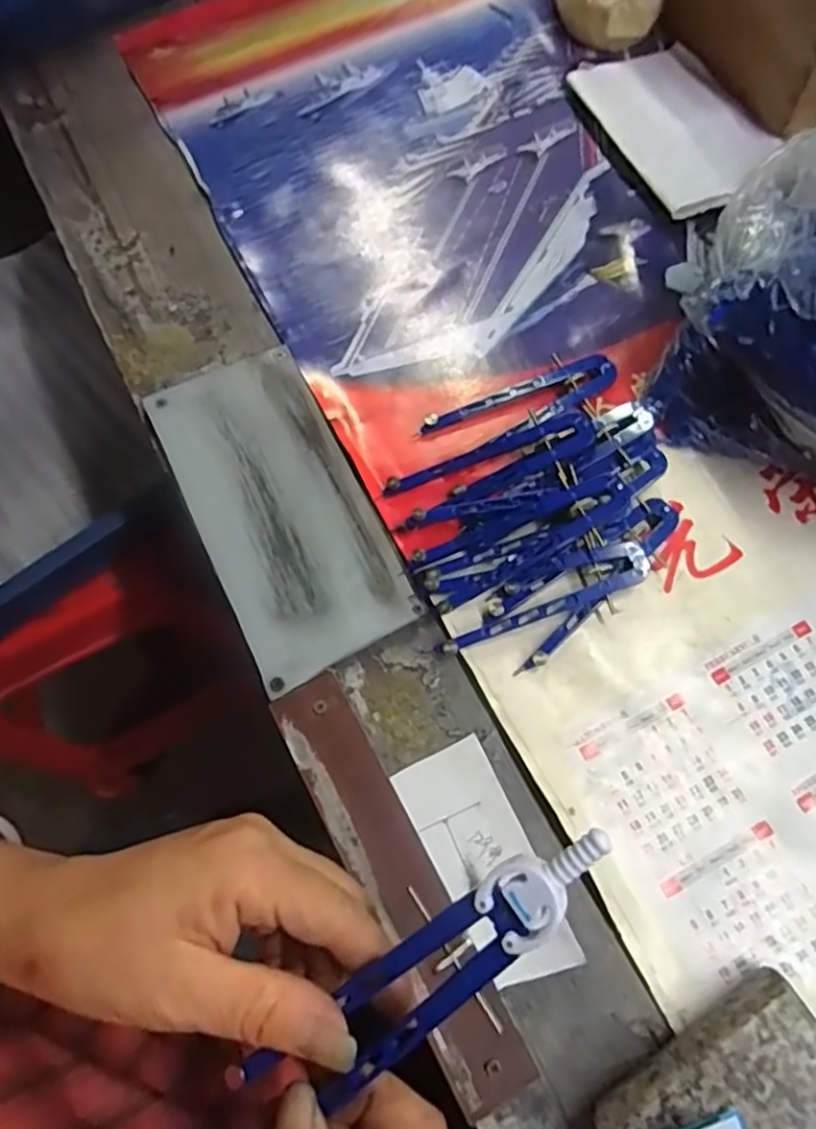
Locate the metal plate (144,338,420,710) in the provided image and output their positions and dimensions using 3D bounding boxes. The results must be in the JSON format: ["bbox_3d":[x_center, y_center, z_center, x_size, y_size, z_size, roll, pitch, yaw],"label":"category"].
[{"bbox_3d":[-0.075,-0.036,0.393,0.091,0.008,0.197,-25,71,-10],"label":"metal plate"}]

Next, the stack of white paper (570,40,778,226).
[{"bbox_3d":[0.192,-0.308,0.487,0.104,0.019,0.156,-22,71,-5],"label":"stack of white paper"}]

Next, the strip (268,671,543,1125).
[{"bbox_3d":[-0.007,0.148,0.329,0.037,0.005,0.202,-28,72,-7],"label":"strip"}]

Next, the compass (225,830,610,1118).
[{"bbox_3d":[0.003,0.133,0.217,0.151,0.007,0.027,-44,72,12],"label":"compass"}]

